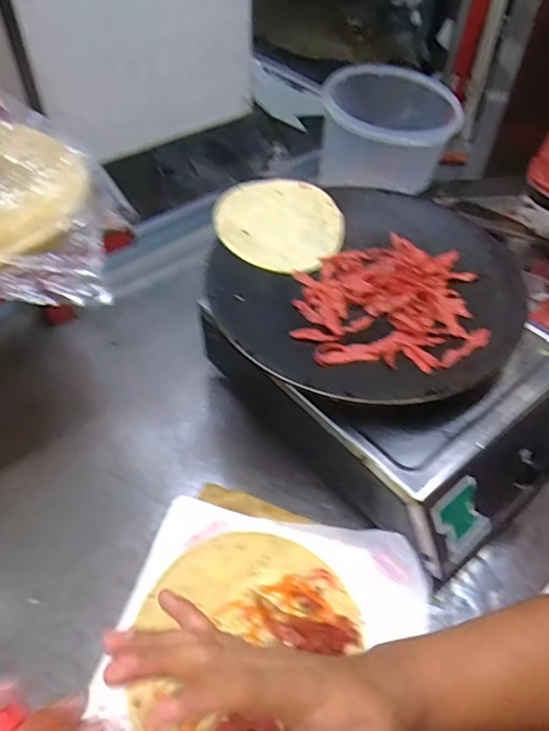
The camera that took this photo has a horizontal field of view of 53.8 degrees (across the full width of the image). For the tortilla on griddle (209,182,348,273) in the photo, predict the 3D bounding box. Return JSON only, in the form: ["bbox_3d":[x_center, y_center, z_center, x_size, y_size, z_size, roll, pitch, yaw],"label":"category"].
[{"bbox_3d":[0.005,-0.170,0.637,0.141,0.013,0.148,4,59,-6],"label":"tortilla on griddle"}]

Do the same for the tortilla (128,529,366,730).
[{"bbox_3d":[-0.031,0.245,0.480,0.187,0.020,0.206,23,49,16],"label":"tortilla"}]

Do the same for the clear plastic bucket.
[{"bbox_3d":[0.184,-0.379,0.888,0.207,0.149,0.212,2,47,-2],"label":"clear plastic bucket"}]

